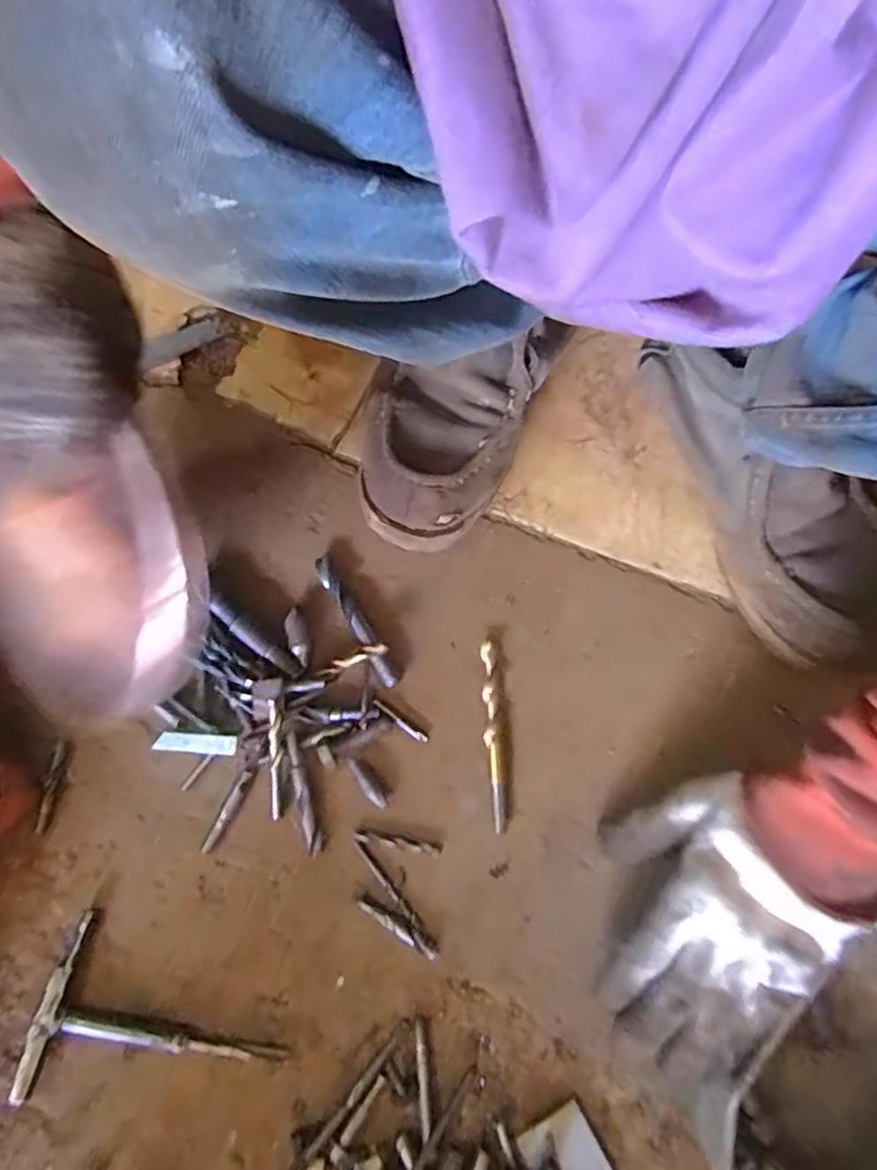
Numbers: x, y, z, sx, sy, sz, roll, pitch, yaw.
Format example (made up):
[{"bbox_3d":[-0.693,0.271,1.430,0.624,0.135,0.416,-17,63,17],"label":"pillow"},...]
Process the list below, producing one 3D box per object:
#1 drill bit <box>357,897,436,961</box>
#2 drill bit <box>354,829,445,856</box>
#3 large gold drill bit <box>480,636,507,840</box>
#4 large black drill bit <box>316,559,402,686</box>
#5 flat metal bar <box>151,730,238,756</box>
[{"bbox_3d":[-0.026,0.218,0.417,0.058,0.004,0.011,34,73,10],"label":"drill bit"},{"bbox_3d":[-0.027,0.171,0.433,0.057,0.004,0.008,10,71,2],"label":"drill bit"},{"bbox_3d":[0.037,0.100,0.445,0.013,0.011,0.127,-1,71,-2],"label":"large gold drill bit"},{"bbox_3d":[-0.059,0.025,0.467,0.014,0.011,0.108,-31,74,-11],"label":"large black drill bit"},{"bbox_3d":[-0.164,0.107,0.443,0.060,0.009,0.014,-1,70,14],"label":"flat metal bar"}]

